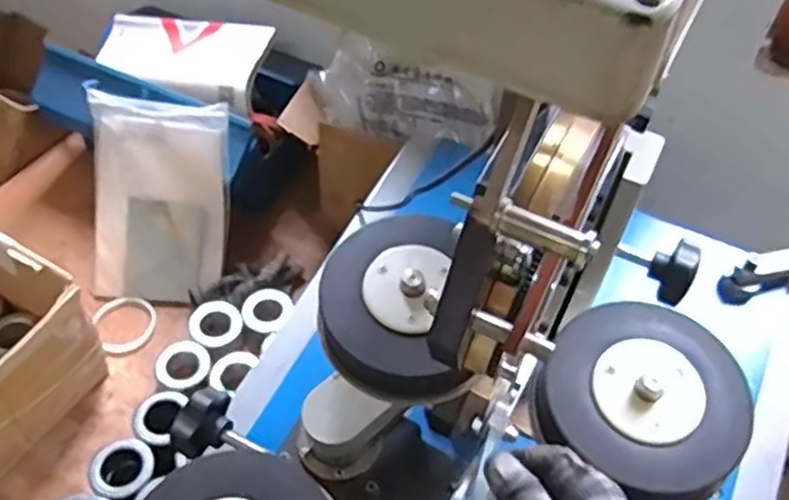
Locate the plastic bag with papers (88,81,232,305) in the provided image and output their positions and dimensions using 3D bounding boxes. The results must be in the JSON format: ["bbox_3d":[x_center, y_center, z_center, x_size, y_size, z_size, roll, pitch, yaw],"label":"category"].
[{"bbox_3d":[-0.324,-0.067,0.985,0.189,0.278,0.043,3,7,-2],"label":"plastic bag with papers"}]

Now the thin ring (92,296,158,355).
[{"bbox_3d":[-0.363,0.100,0.978,0.077,0.017,0.084,3,49,-3],"label":"thin ring"}]

